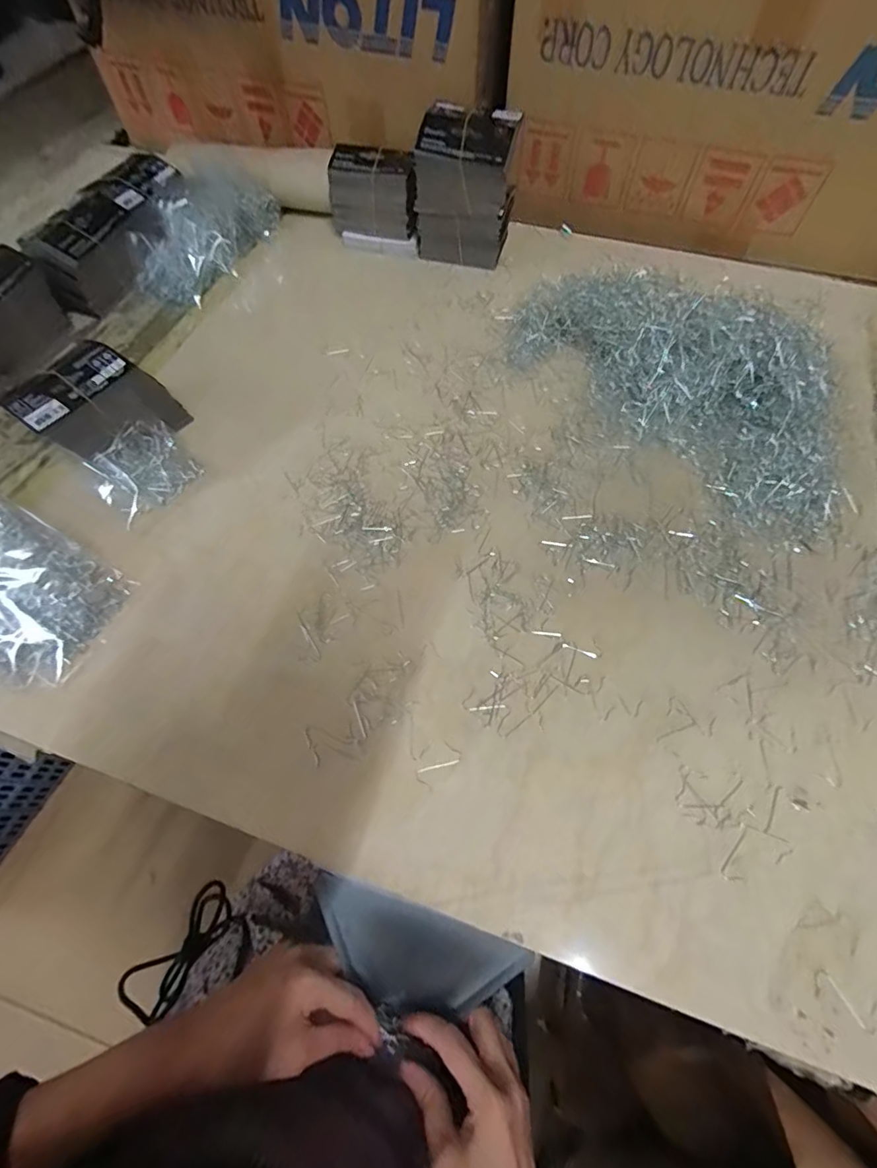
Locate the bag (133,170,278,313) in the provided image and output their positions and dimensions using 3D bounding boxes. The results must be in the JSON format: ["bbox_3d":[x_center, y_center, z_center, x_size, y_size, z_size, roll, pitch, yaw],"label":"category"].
[{"bbox_3d":[-0.299,-0.450,0.628,0.093,0.060,0.214,21,65,9],"label":"bag"}]

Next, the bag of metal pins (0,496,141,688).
[{"bbox_3d":[-0.342,0.002,0.393,0.155,0.055,0.110,28,66,12],"label":"bag of metal pins"}]

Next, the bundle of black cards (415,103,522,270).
[{"bbox_3d":[0.031,-0.459,0.585,0.110,0.139,0.064,11,64,5],"label":"bundle of black cards"}]

